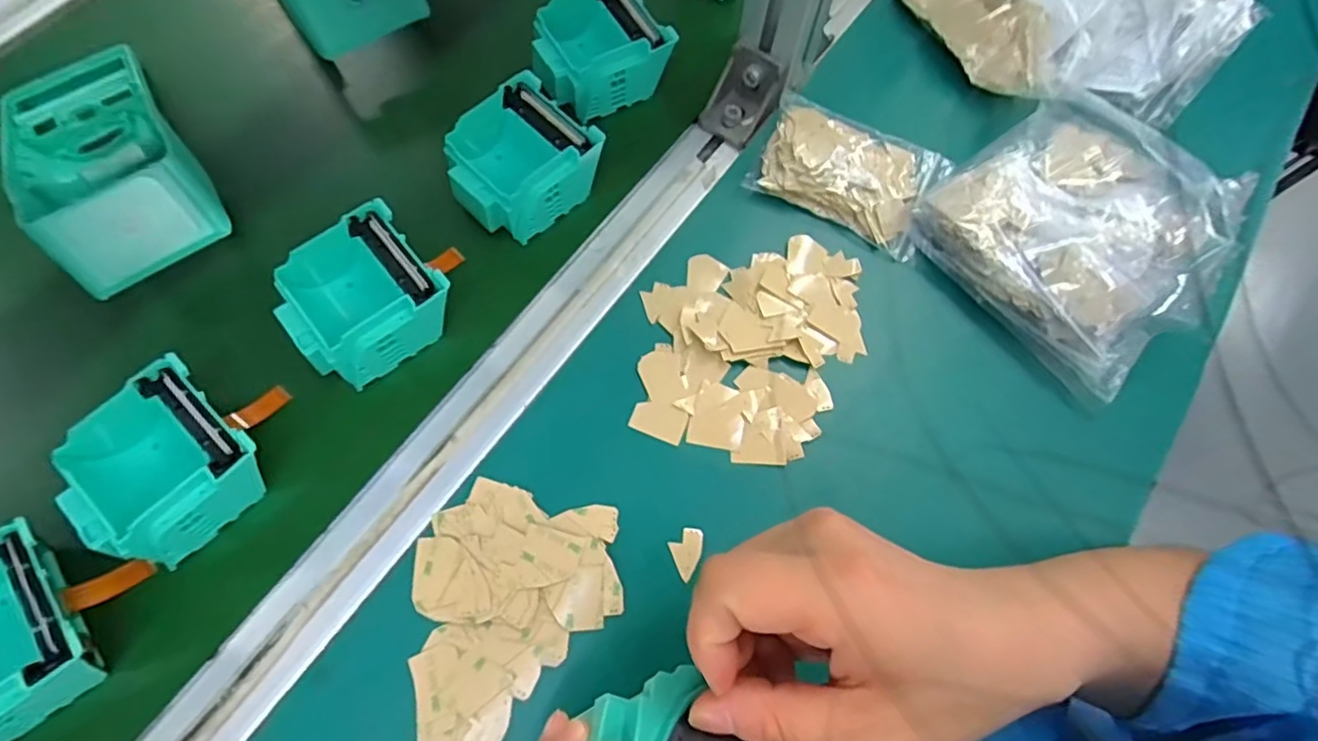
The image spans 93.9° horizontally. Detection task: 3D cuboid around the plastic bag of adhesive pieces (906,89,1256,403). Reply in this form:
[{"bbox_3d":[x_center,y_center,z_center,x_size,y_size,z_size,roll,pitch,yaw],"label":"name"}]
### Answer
[{"bbox_3d":[0.253,-0.087,0.365,0.155,0.039,0.150,-38,75,-14],"label":"plastic bag of adhesive pieces"}]

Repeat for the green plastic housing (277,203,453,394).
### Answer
[{"bbox_3d":[-0.161,-0.037,0.341,0.077,0.048,0.075,-40,76,-14],"label":"green plastic housing"}]

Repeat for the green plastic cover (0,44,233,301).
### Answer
[{"bbox_3d":[-0.327,-0.130,0.357,0.084,0.049,0.186,-35,75,-13],"label":"green plastic cover"}]

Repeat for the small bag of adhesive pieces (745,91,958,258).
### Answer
[{"bbox_3d":[0.118,-0.125,0.384,0.108,0.020,0.071,25,71,7],"label":"small bag of adhesive pieces"}]

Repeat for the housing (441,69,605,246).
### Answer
[{"bbox_3d":[-0.084,-0.127,0.373,0.080,0.037,0.074,-43,77,-15],"label":"housing"}]

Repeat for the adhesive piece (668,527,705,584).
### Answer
[{"bbox_3d":[0.016,0.093,0.313,0.018,0.004,0.023,-21,72,-9],"label":"adhesive piece"}]

